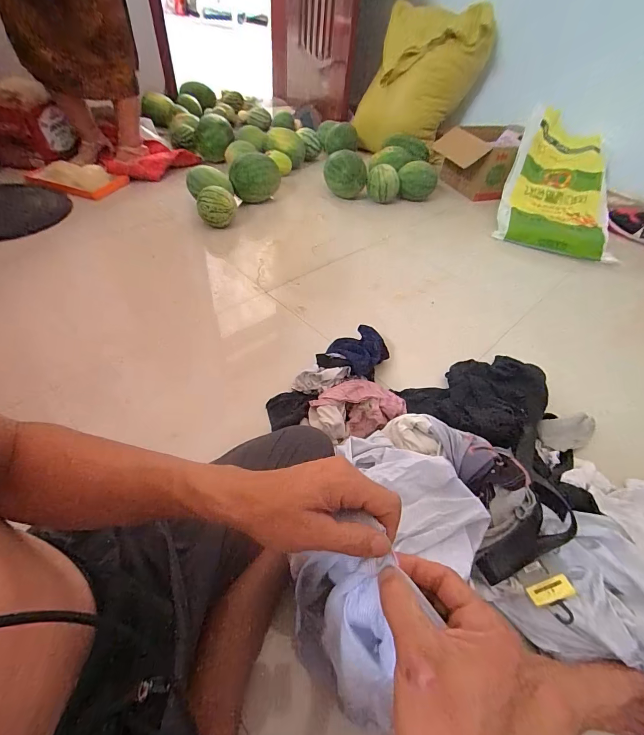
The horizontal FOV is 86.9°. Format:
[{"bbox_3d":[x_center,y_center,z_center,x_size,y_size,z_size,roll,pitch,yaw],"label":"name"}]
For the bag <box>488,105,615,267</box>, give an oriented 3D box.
[{"bbox_3d":[0.987,-0.777,1.432,0.419,0.150,0.669,12,75,15],"label":"bag"}]

